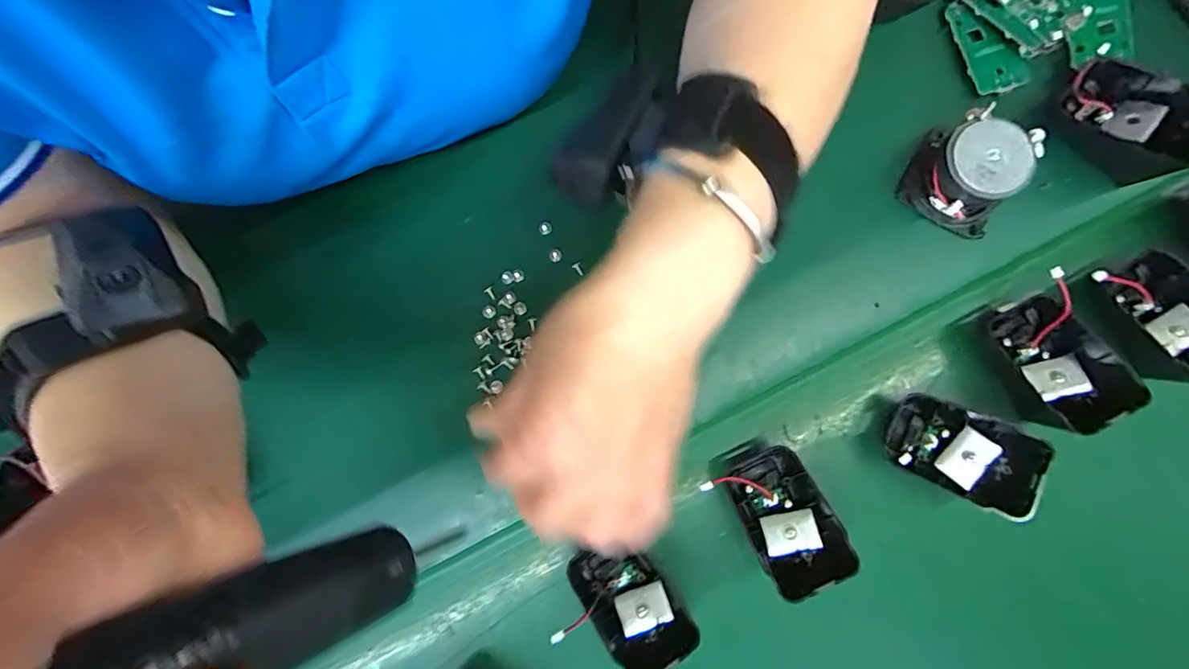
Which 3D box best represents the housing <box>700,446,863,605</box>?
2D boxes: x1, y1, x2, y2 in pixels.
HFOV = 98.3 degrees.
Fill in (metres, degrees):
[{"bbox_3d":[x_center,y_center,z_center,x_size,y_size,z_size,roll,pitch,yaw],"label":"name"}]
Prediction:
[{"bbox_3d":[0.102,0.099,0.276,0.047,0.019,0.072,-25,78,-8],"label":"housing"}]

